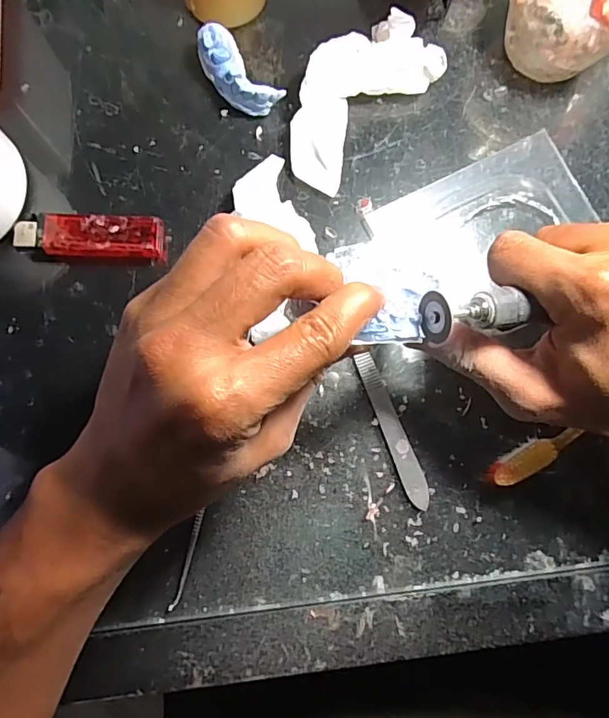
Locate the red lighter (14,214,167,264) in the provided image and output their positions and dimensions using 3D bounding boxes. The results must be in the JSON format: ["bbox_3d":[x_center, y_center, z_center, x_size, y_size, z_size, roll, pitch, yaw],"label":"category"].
[{"bbox_3d":[-0.121,-0.070,0.284,0.083,0.013,0.025,3,81,-1],"label":"red lighter"}]

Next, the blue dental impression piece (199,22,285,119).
[{"bbox_3d":[-0.041,-0.172,0.298,0.026,0.023,0.059,-38,84,-6],"label":"blue dental impression piece"}]

